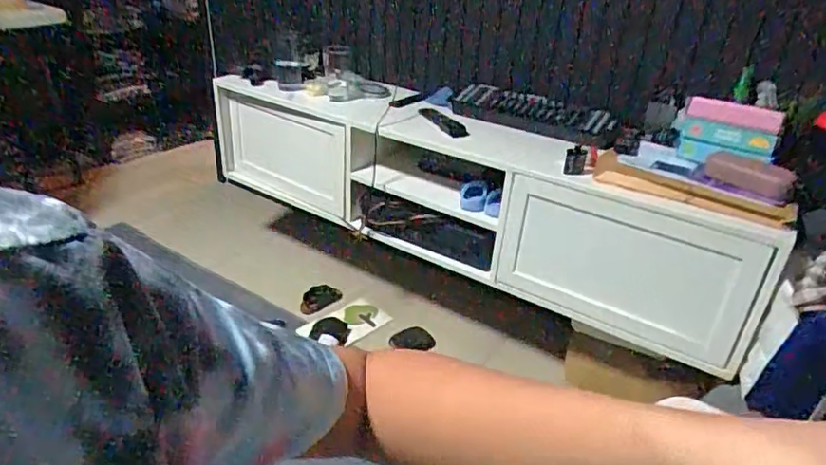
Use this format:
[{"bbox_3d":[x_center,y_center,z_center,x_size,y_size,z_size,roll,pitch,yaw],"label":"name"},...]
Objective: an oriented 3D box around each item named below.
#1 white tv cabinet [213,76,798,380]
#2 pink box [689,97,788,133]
[{"bbox_3d":[0.098,-0.131,1.543,1.566,0.368,0.304,20,33,26],"label":"white tv cabinet"},{"bbox_3d":[0.710,-0.257,1.222,0.049,0.051,0.178,-18,36,-34],"label":"pink box"}]

